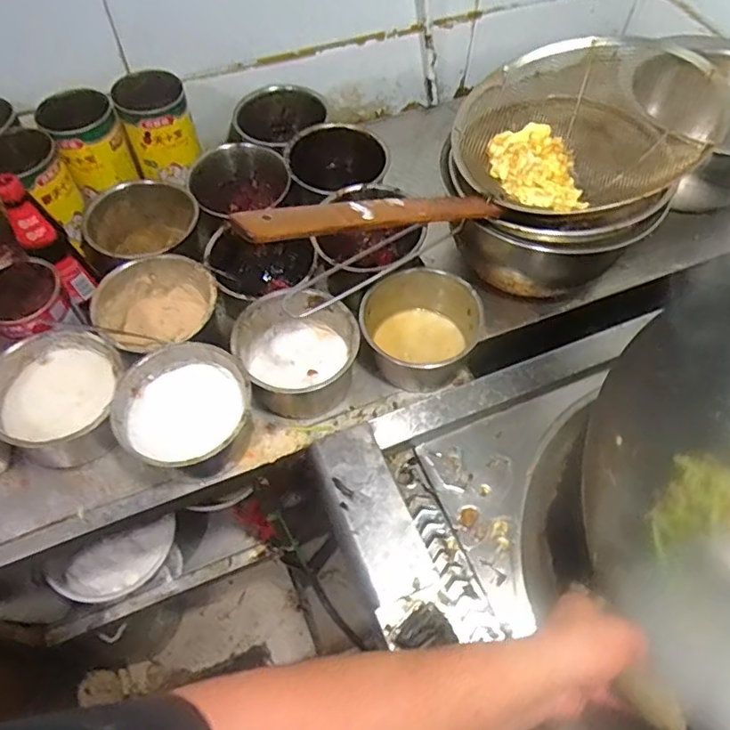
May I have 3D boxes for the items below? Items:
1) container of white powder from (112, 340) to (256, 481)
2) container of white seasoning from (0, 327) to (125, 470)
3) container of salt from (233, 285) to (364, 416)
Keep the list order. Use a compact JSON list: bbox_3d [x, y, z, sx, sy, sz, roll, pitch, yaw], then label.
[{"bbox_3d":[-0.214,0.061,0.710,0.146,0.090,0.148,0,59,-1],"label":"container of white powder"},{"bbox_3d":[-0.359,0.045,0.706,0.146,0.101,0.146,0,59,-1],"label":"container of white seasoning"},{"bbox_3d":[-0.086,-0.016,0.760,0.146,0.081,0.149,0,59,-1],"label":"container of salt"}]

